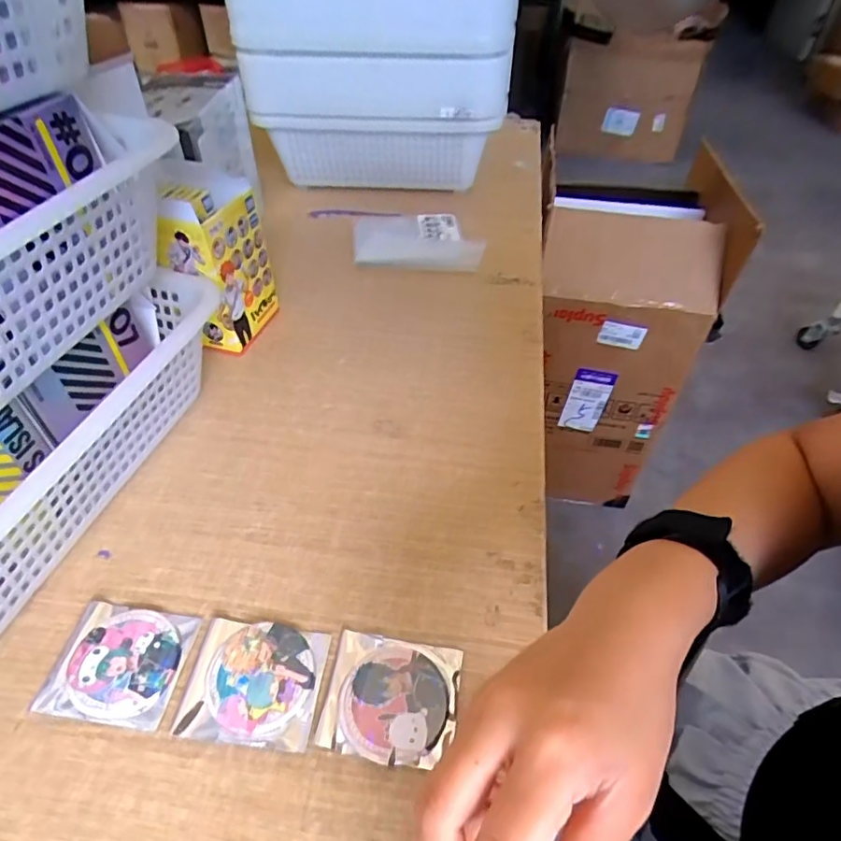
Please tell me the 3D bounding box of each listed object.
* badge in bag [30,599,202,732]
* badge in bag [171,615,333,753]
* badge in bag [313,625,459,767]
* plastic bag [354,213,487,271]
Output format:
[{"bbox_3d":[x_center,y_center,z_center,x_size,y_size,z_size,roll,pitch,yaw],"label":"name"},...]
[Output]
[{"bbox_3d":[-0.188,0.150,0.342,0.078,0.008,0.068,6,45,5],"label":"badge in bag"},{"bbox_3d":[-0.103,0.157,0.335,0.081,0.009,0.069,6,45,5],"label":"badge in bag"},{"bbox_3d":[-0.017,0.165,0.329,0.077,0.008,0.070,7,46,7],"label":"badge in bag"},{"bbox_3d":[-0.003,-0.228,0.693,0.165,0.032,0.115,8,46,7],"label":"plastic bag"}]

